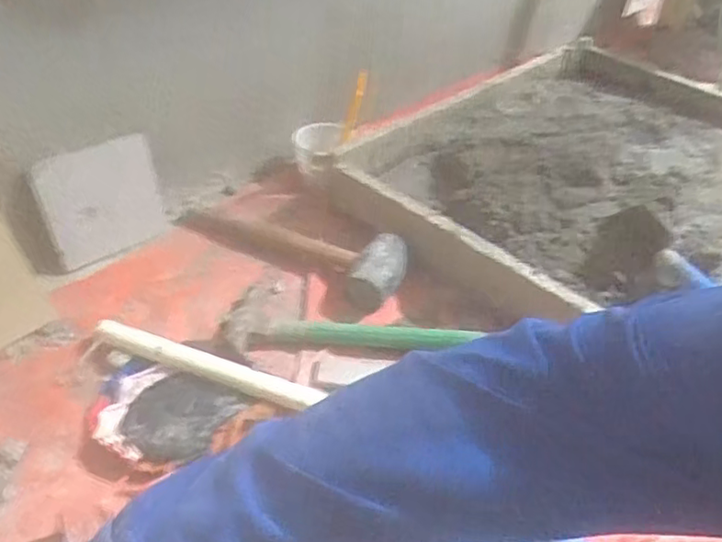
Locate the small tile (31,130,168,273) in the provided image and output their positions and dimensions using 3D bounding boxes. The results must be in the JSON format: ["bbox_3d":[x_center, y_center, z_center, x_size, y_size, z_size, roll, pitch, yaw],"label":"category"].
[{"bbox_3d":[-0.329,-0.091,0.802,0.013,0.159,0.162,28,43,30],"label":"small tile"}]

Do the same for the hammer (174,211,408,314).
[{"bbox_3d":[-0.099,-0.040,0.814,0.328,0.059,0.083,19,44,17],"label":"hammer"}]

